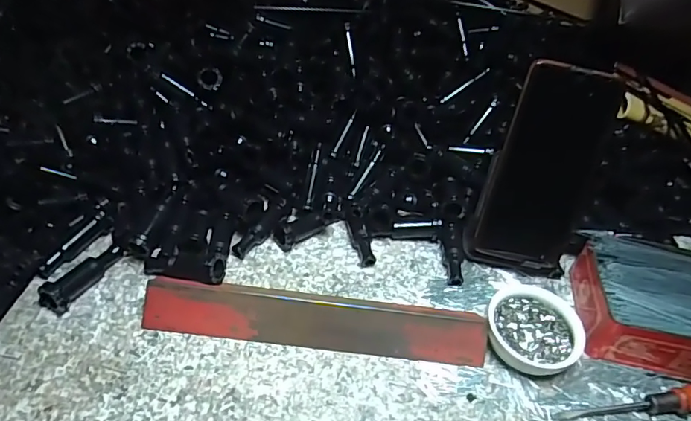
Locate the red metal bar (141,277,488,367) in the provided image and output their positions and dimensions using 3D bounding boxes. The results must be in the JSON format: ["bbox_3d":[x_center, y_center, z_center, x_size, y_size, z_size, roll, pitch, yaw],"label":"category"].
[{"bbox_3d":[-0.021,0.084,0.388,0.256,0.029,0.036,7,44,-1],"label":"red metal bar"}]

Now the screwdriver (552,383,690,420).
[{"bbox_3d":[0.227,0.139,0.369,0.149,0.023,0.021,-1,45,-9],"label":"screwdriver"}]

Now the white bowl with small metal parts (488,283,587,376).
[{"bbox_3d":[0.148,0.095,0.401,0.071,0.024,0.072,4,44,-4],"label":"white bowl with small metal parts"}]

